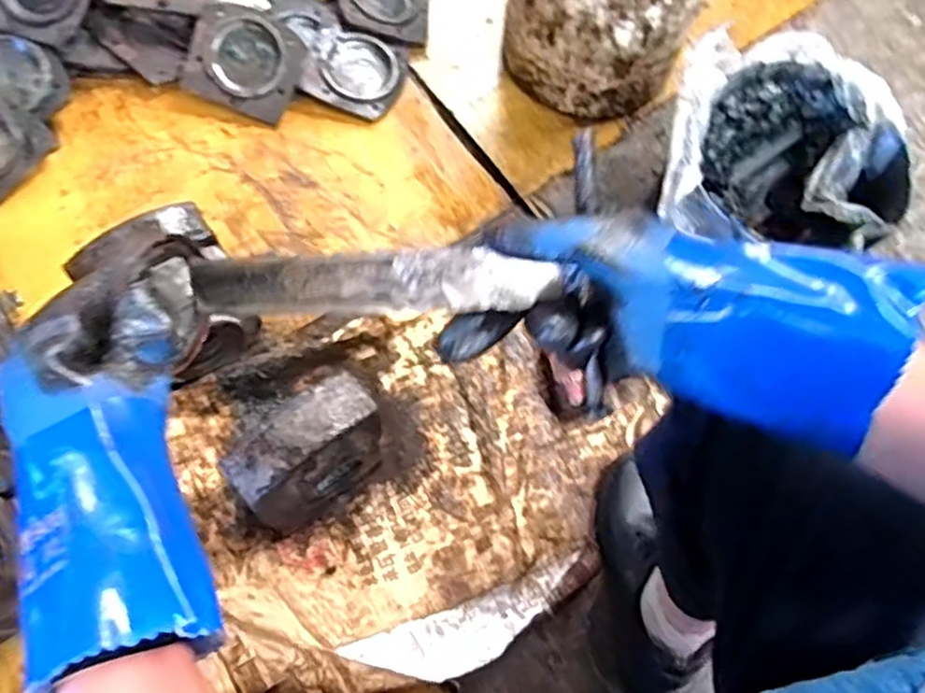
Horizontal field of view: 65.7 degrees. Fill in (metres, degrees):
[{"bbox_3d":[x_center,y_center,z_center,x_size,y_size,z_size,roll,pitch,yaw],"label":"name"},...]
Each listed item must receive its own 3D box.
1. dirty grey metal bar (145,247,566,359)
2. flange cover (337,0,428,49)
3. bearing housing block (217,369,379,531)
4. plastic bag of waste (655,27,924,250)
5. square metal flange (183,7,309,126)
[{"bbox_3d":[-0.048,-0.038,0.409,0.196,0.022,0.033,-1,109,11],"label":"dirty grey metal bar"},{"bbox_3d":[-0.117,-0.500,1.038,0.133,0.016,0.129,10,70,-15],"label":"flange cover"},{"bbox_3d":[-0.147,0.114,0.726,0.150,0.150,0.077,-41,74,-18],"label":"bearing housing block"},{"bbox_3d":[0.361,-0.214,0.845,0.253,0.172,0.242,11,66,2],"label":"plastic bag of waste"},{"bbox_3d":[-0.297,-0.391,0.976,0.153,0.015,0.132,22,96,-11],"label":"square metal flange"}]

